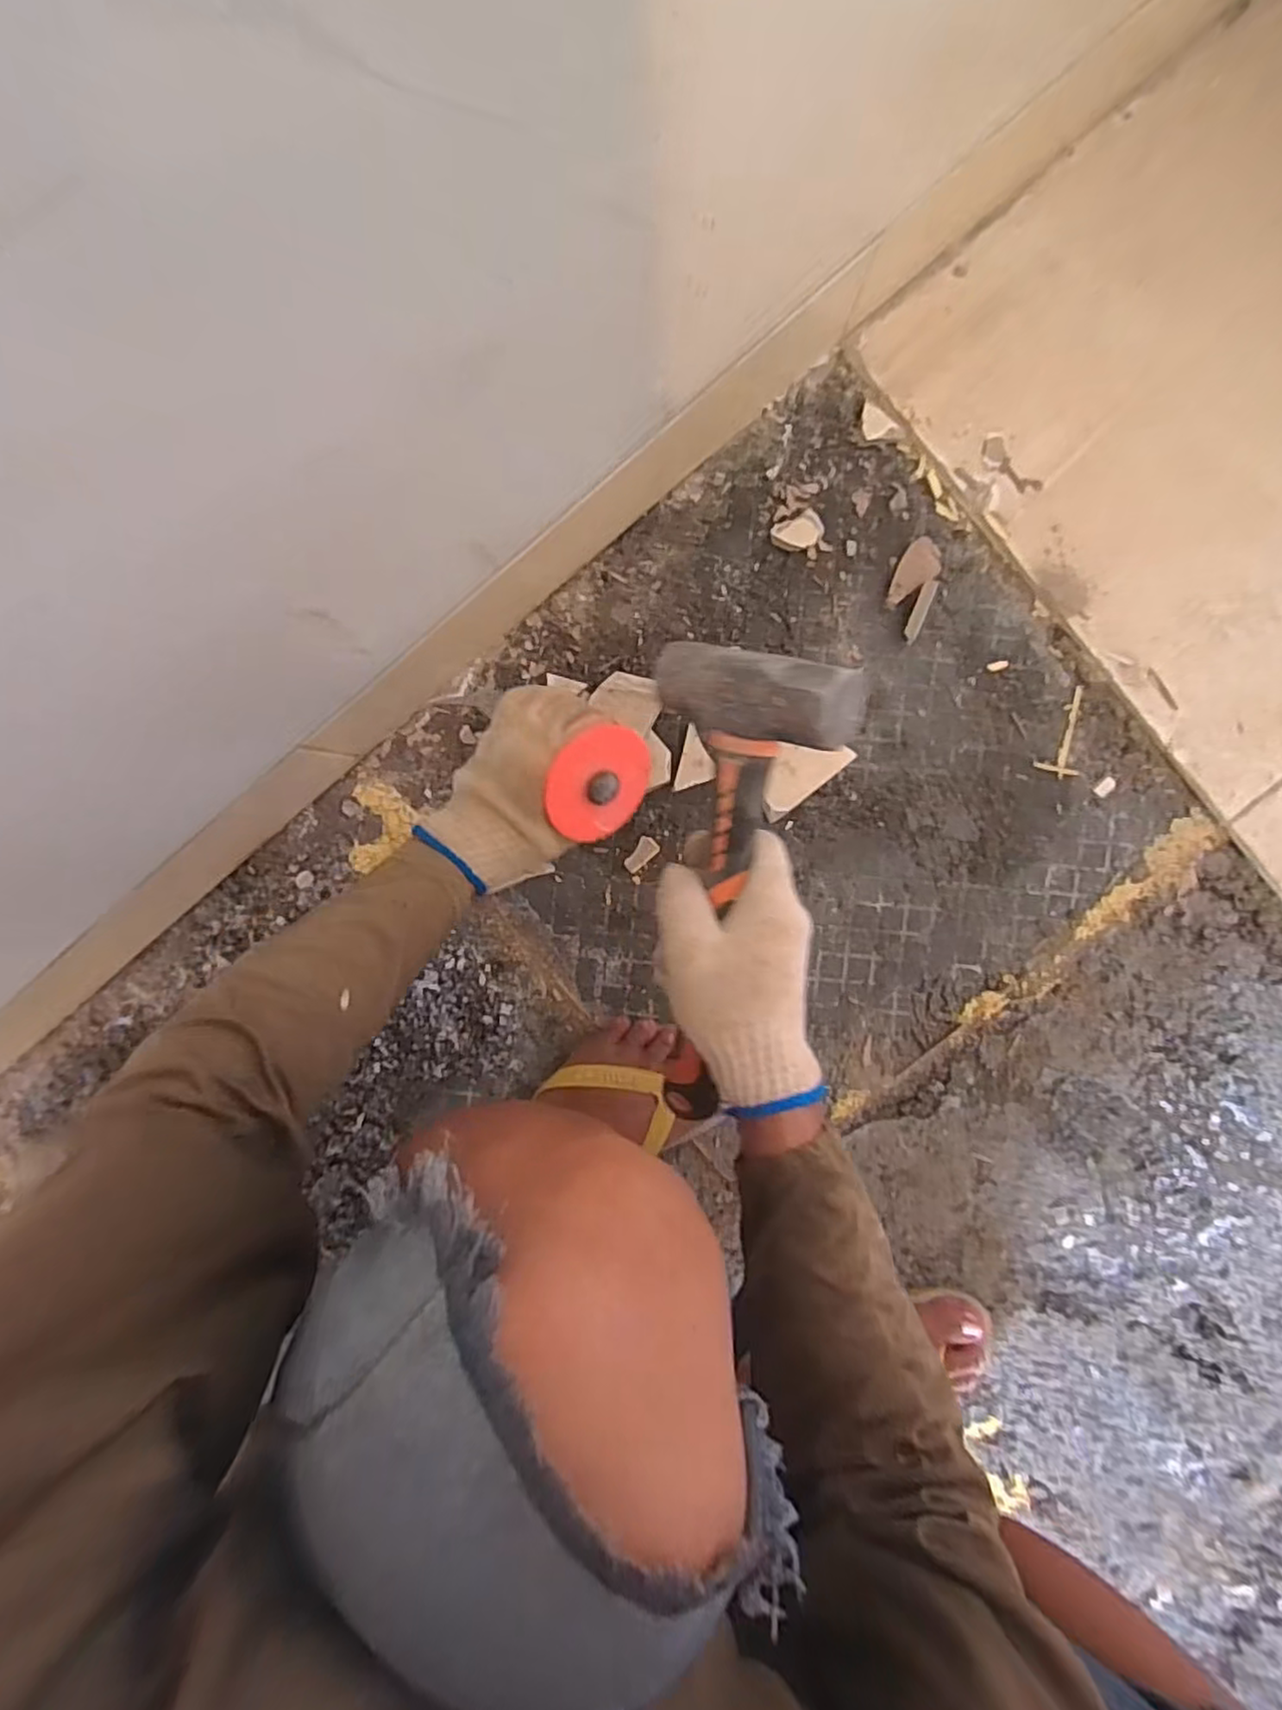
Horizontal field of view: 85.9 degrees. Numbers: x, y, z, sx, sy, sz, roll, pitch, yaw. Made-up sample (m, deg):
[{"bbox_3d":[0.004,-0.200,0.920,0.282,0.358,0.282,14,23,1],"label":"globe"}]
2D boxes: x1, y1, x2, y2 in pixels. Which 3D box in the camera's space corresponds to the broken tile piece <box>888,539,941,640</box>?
[{"bbox_3d":[0.216,-0.212,0.546,0.033,0.021,0.076,21,95,0],"label":"broken tile piece"}]

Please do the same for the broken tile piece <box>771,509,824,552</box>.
[{"bbox_3d":[0.126,-0.257,0.550,0.039,0.013,0.029,-29,93,4],"label":"broken tile piece"}]

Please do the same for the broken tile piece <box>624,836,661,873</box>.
[{"bbox_3d":[0.000,0.000,0.574,0.017,0.004,0.032,44,95,-2],"label":"broken tile piece"}]

